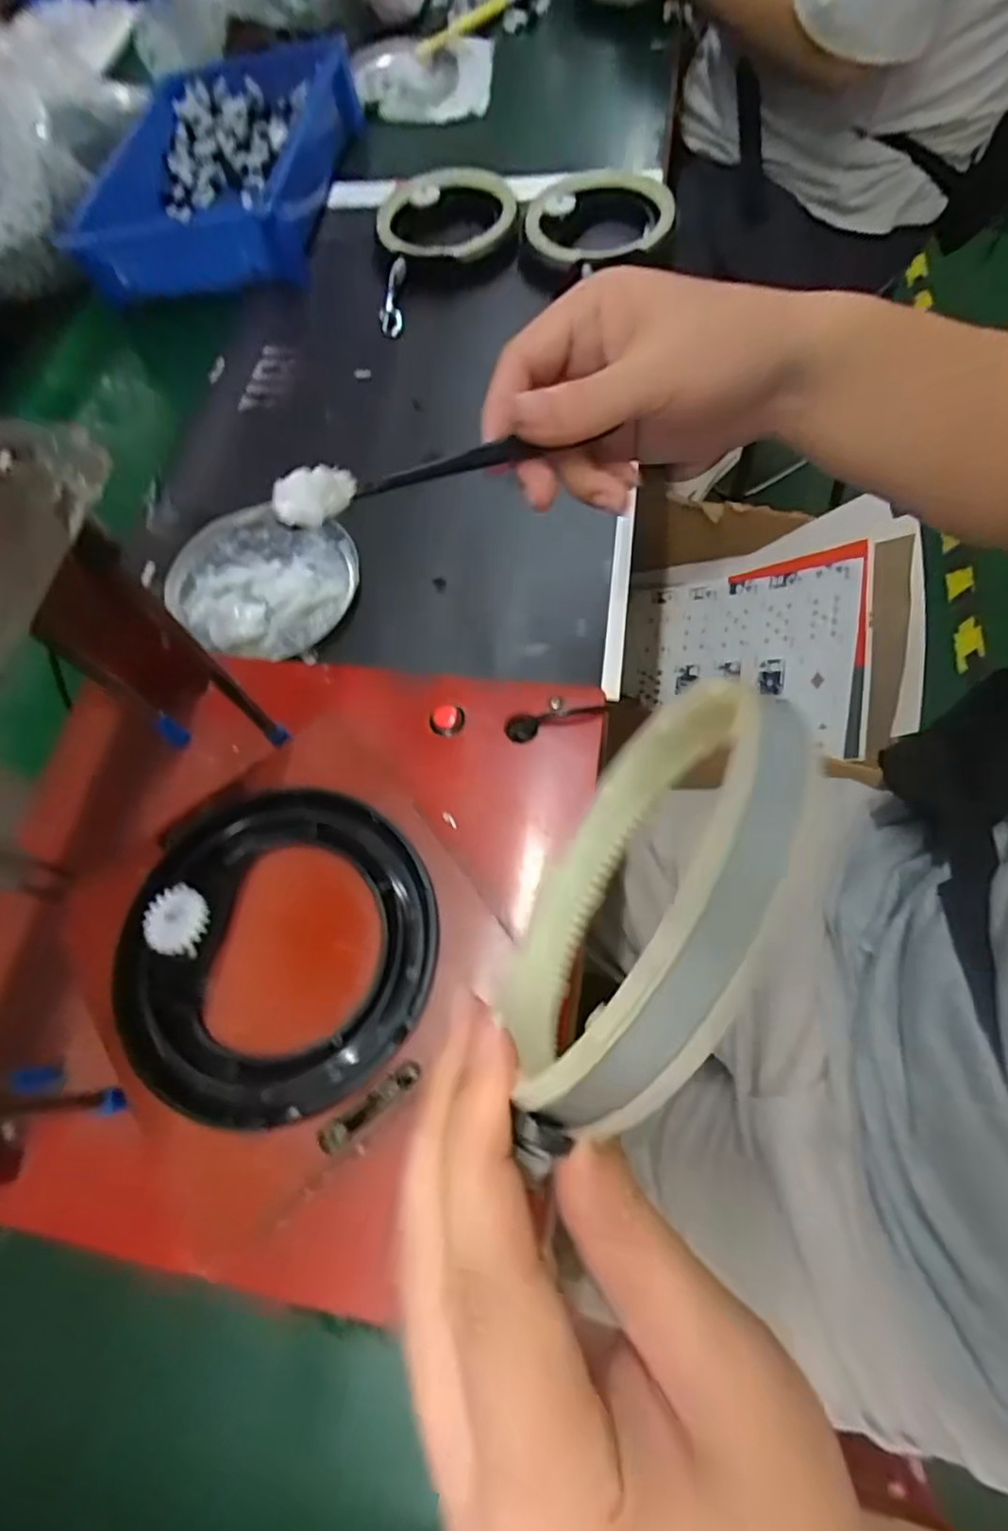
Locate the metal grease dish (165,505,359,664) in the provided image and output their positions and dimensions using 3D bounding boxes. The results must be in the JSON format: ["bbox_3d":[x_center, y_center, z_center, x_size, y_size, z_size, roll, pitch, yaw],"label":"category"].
[{"bbox_3d":[-0.165,-0.128,0.437,0.122,0.021,0.117,-3,66,6],"label":"metal grease dish"}]

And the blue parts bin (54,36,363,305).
[{"bbox_3d":[-0.268,-0.571,0.610,0.215,0.073,0.306,2,66,8],"label":"blue parts bin"}]

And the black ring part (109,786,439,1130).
[{"bbox_3d":[-0.093,0.074,0.265,0.125,0.018,0.131,-3,66,6],"label":"black ring part"}]

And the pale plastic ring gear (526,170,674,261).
[{"bbox_3d":[0.082,-0.480,0.553,0.124,0.022,0.135,4,64,5],"label":"pale plastic ring gear"}]

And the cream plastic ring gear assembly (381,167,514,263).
[{"bbox_3d":[-0.051,-0.492,0.566,0.121,0.021,0.118,-1,63,2],"label":"cream plastic ring gear assembly"}]

